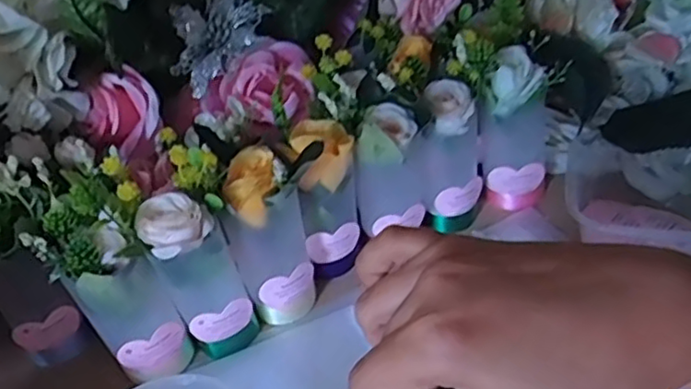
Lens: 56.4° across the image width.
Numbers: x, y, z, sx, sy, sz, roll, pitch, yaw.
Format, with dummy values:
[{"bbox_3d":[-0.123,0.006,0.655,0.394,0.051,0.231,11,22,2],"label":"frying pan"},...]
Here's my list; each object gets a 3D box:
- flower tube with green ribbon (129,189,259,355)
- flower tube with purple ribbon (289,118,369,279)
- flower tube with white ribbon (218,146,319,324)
[{"bbox_3d":[-0.098,0.058,0.442,0.052,0.132,0.037,-32,46,-27],"label":"flower tube with green ribbon"},{"bbox_3d":[-0.011,0.006,0.488,0.041,0.120,0.040,0,40,8],"label":"flower tube with purple ribbon"},{"bbox_3d":[-0.055,0.033,0.465,0.053,0.125,0.046,-11,40,-5],"label":"flower tube with white ribbon"}]

